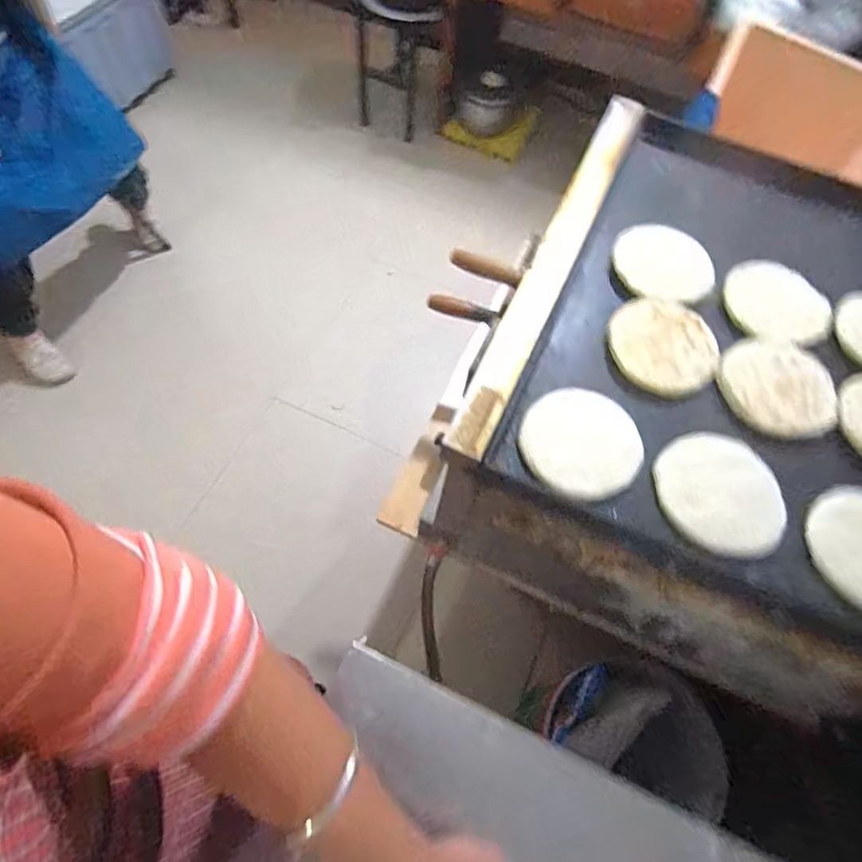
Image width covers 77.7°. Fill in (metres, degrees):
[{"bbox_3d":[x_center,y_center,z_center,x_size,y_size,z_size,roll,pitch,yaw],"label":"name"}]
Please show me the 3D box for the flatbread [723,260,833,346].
[{"bbox_3d":[0.428,-0.158,0.660,0.125,0.018,0.124,1,63,-3],"label":"flatbread"}]

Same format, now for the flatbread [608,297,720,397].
[{"bbox_3d":[0.274,-0.101,0.628,0.125,0.018,0.124,1,63,-3],"label":"flatbread"}]

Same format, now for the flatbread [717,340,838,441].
[{"bbox_3d":[0.397,-0.051,0.611,0.127,0.010,0.117,1,63,-3],"label":"flatbread"}]

